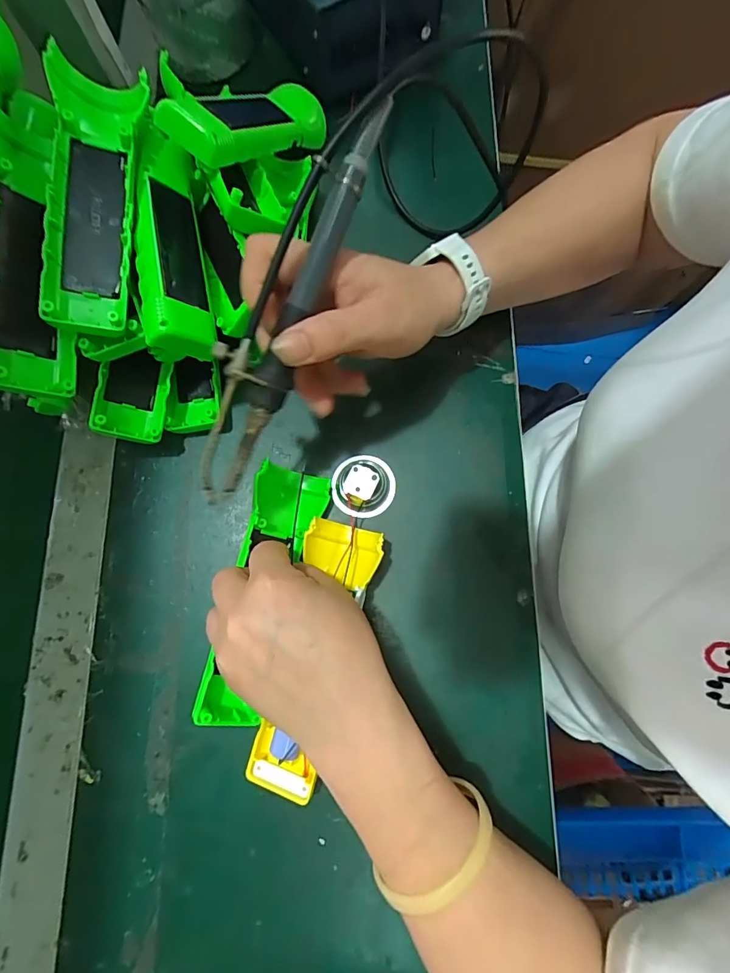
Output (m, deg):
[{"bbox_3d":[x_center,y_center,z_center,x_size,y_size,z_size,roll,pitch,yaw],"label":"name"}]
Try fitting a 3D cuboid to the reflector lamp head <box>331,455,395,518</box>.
[{"bbox_3d":[-0.001,-0.002,0.304,0.044,0.025,0.043,0,78,1],"label":"reflector lamp head"}]

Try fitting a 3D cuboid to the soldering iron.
[{"bbox_3d":[-0.043,-0.083,0.222,0.033,0.035,0.200,29,102,6],"label":"soldering iron"}]

